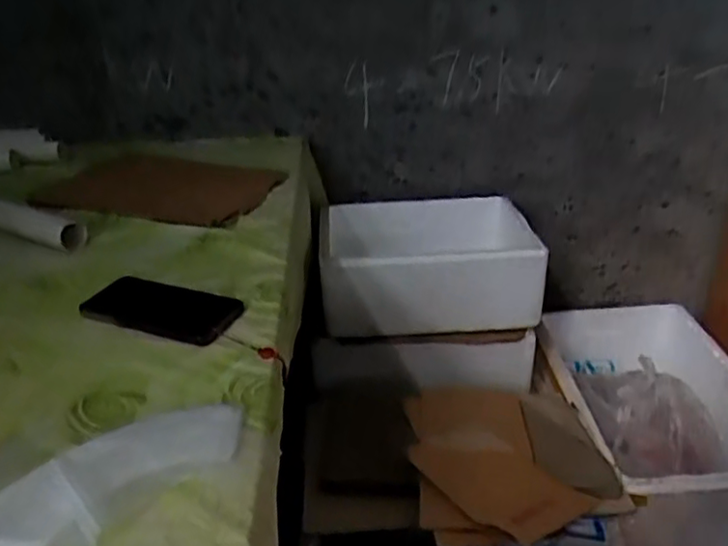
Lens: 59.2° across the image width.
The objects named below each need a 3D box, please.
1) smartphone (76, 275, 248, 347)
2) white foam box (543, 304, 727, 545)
[{"bbox_3d":[-0.212,0.035,0.670,0.158,0.012,0.073,10,30,20],"label":"smartphone"},{"bbox_3d":[0.579,0.284,1.295,0.333,0.250,0.568,-3,28,-4],"label":"white foam box"}]

